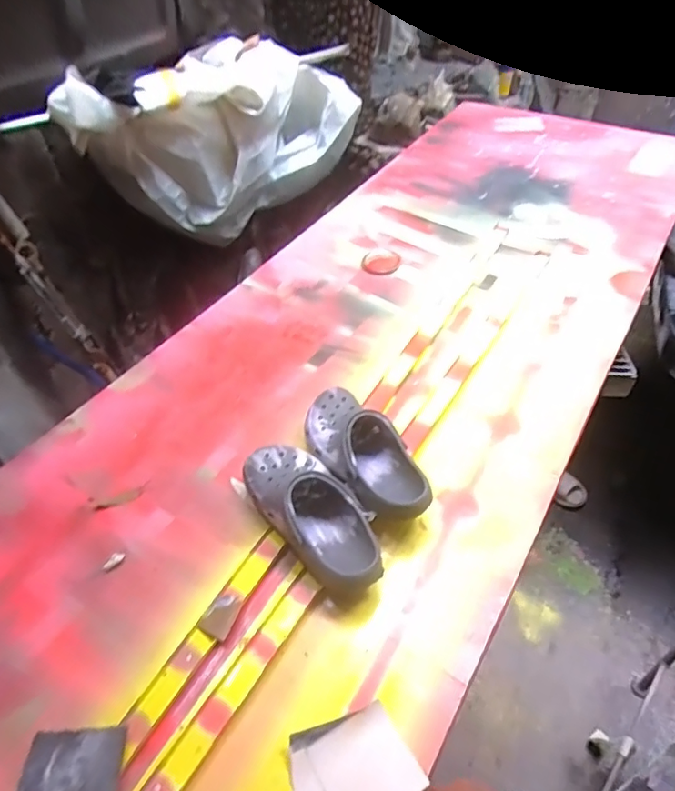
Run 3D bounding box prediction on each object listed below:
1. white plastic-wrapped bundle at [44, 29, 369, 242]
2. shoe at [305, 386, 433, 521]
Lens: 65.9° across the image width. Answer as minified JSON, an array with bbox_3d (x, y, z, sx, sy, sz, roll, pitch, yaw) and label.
[{"bbox_3d":[-0.357,-0.755,1.616,0.311,0.518,0.952,31,53,29],"label":"white plastic-wrapped bundle"},{"bbox_3d":[0.040,0.100,0.861,0.120,0.109,0.274,-25,50,-18],"label":"shoe"}]

